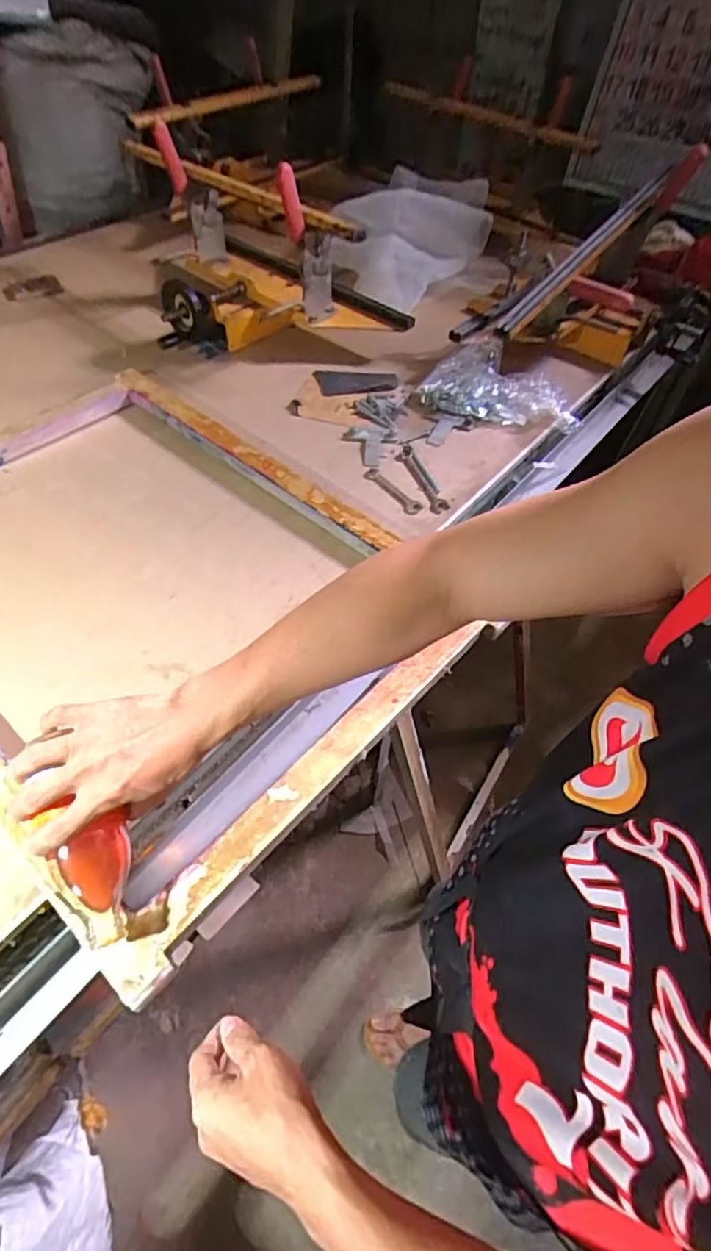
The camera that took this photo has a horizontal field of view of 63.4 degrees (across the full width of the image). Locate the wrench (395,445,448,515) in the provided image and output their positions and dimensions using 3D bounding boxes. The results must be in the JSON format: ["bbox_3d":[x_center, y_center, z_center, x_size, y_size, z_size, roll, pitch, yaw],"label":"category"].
[{"bbox_3d":[0.098,-0.221,0.865,0.031,0.005,0.150,-17,58,-16],"label":"wrench"}]

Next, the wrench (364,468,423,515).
[{"bbox_3d":[0.054,-0.197,0.845,0.025,0.007,0.113,-32,63,-24],"label":"wrench"}]

